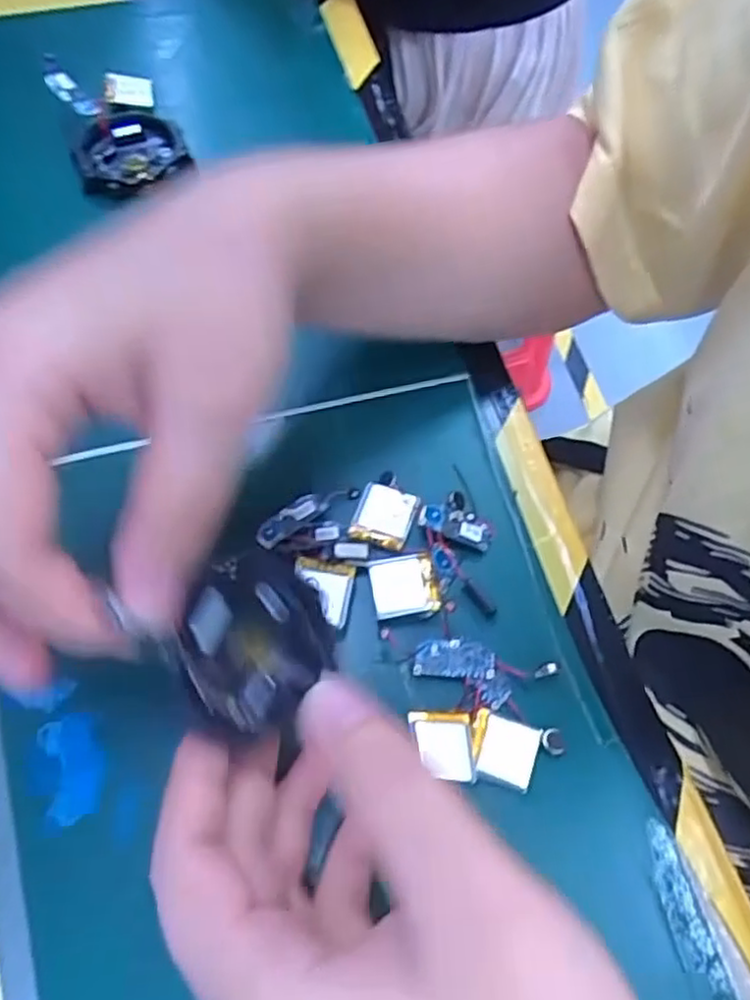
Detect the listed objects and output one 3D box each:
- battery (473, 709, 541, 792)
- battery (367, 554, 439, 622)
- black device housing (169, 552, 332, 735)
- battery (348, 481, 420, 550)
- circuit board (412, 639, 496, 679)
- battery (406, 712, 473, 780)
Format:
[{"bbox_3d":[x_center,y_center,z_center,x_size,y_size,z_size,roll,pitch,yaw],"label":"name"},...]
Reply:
[{"bbox_3d":[0.043,0.083,0.229,0.022,0.004,0.020,19,66,7],"label":"battery"},{"bbox_3d":[0.011,0.030,0.247,0.022,0.007,0.023,-7,66,-5],"label":"battery"},{"bbox_3d":[-0.036,0.040,0.199,0.042,0.009,0.051,-18,67,-12],"label":"black device housing"},{"bbox_3d":[0.004,0.005,0.262,0.022,0.004,0.024,19,66,6],"label":"battery"},{"bbox_3d":[0.028,0.056,0.239,0.028,0.004,0.013,3,88,0],"label":"circuit board"},{"bbox_3d":[0.022,0.080,0.222,0.021,0.004,0.021,4,60,-13],"label":"battery"}]

